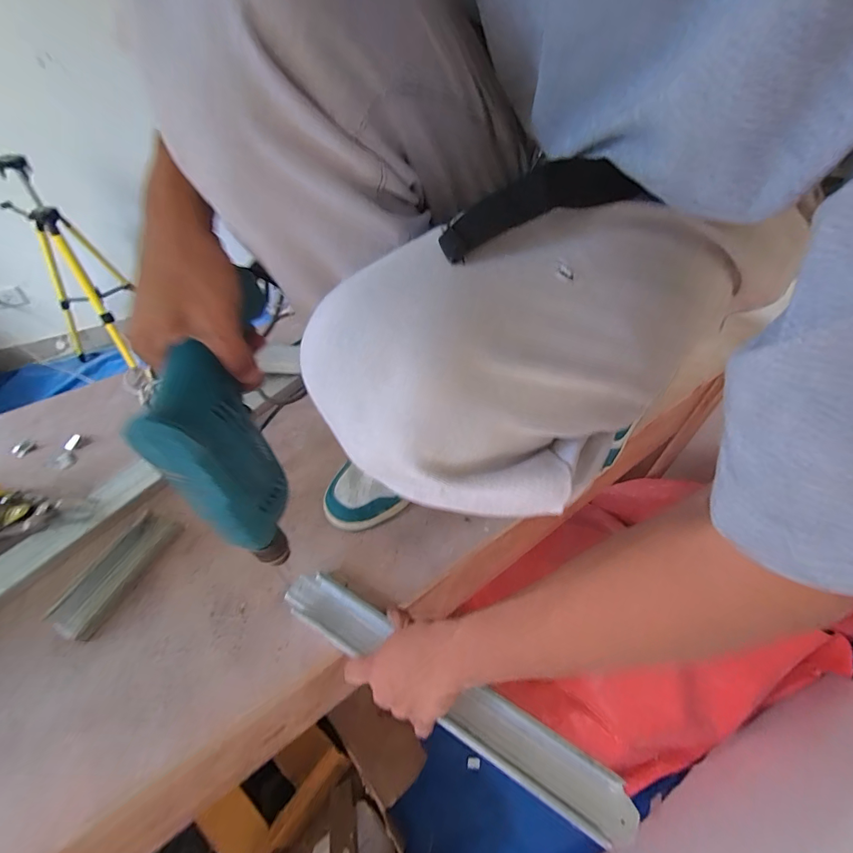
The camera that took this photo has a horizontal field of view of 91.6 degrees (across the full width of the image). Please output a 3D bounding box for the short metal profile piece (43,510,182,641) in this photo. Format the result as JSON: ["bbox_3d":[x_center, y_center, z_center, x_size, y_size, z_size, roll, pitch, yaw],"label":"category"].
[{"bbox_3d":[-0.355,0.168,0.479,0.049,0.019,0.140,17,50,13],"label":"short metal profile piece"}]

